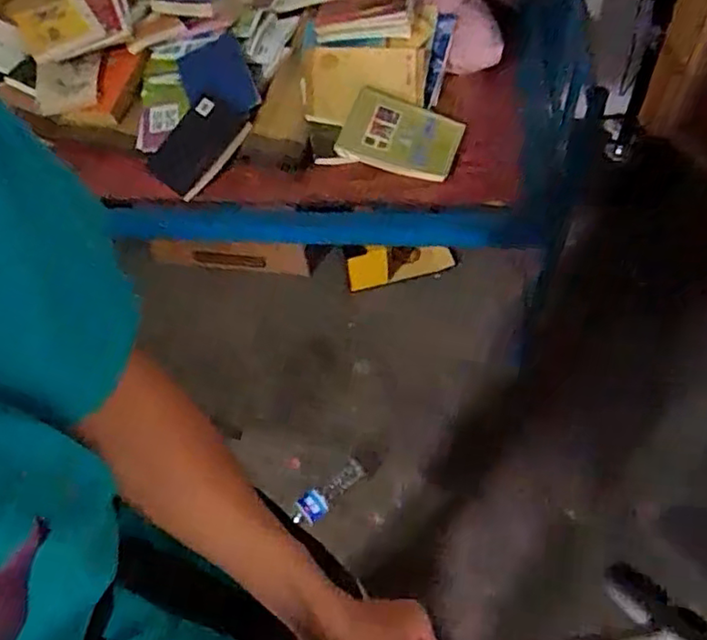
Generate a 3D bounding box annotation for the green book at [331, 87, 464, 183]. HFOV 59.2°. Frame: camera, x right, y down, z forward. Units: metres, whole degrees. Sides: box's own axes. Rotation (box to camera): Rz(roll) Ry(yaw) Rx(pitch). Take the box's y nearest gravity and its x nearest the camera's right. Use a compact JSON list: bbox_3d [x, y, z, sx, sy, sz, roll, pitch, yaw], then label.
[{"bbox_3d":[0.097,-0.375,1.266,0.232,0.027,0.158,17,81,-4],"label":"green book"}]

